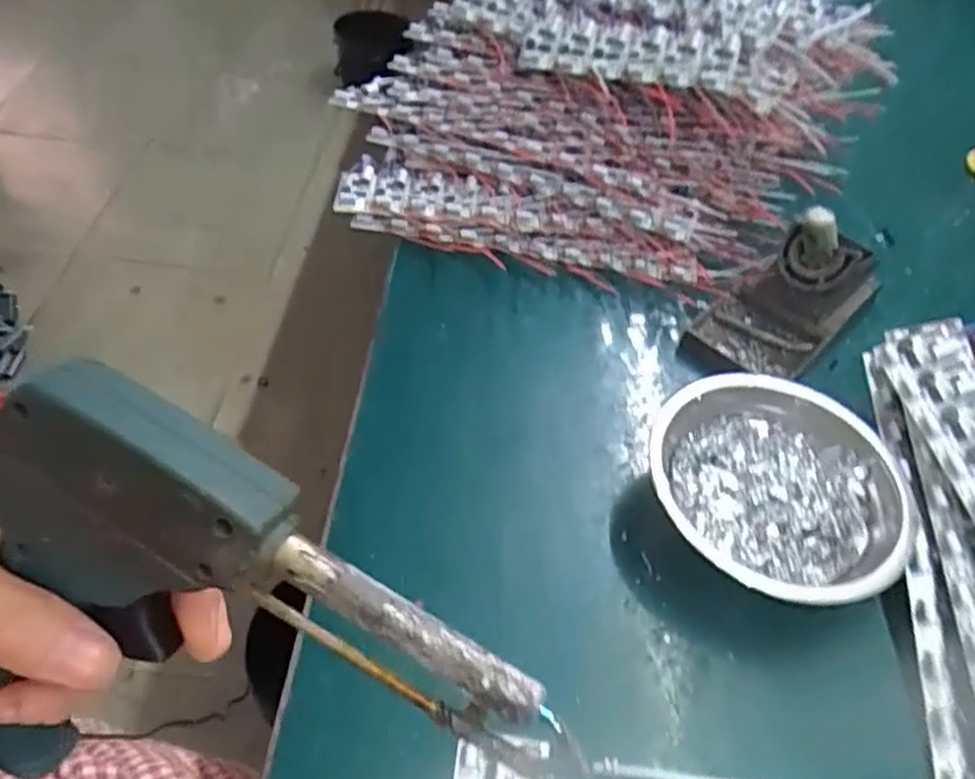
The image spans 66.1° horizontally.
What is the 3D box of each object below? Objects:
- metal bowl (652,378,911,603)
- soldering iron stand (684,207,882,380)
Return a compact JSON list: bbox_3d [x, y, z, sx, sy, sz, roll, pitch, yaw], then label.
[{"bbox_3d":[0.145,0.053,0.384,0.123,0.037,0.129,3,50,-4],"label":"metal bowl"},{"bbox_3d":[0.198,-0.072,0.470,0.070,0.072,0.134,38,56,24],"label":"soldering iron stand"}]

